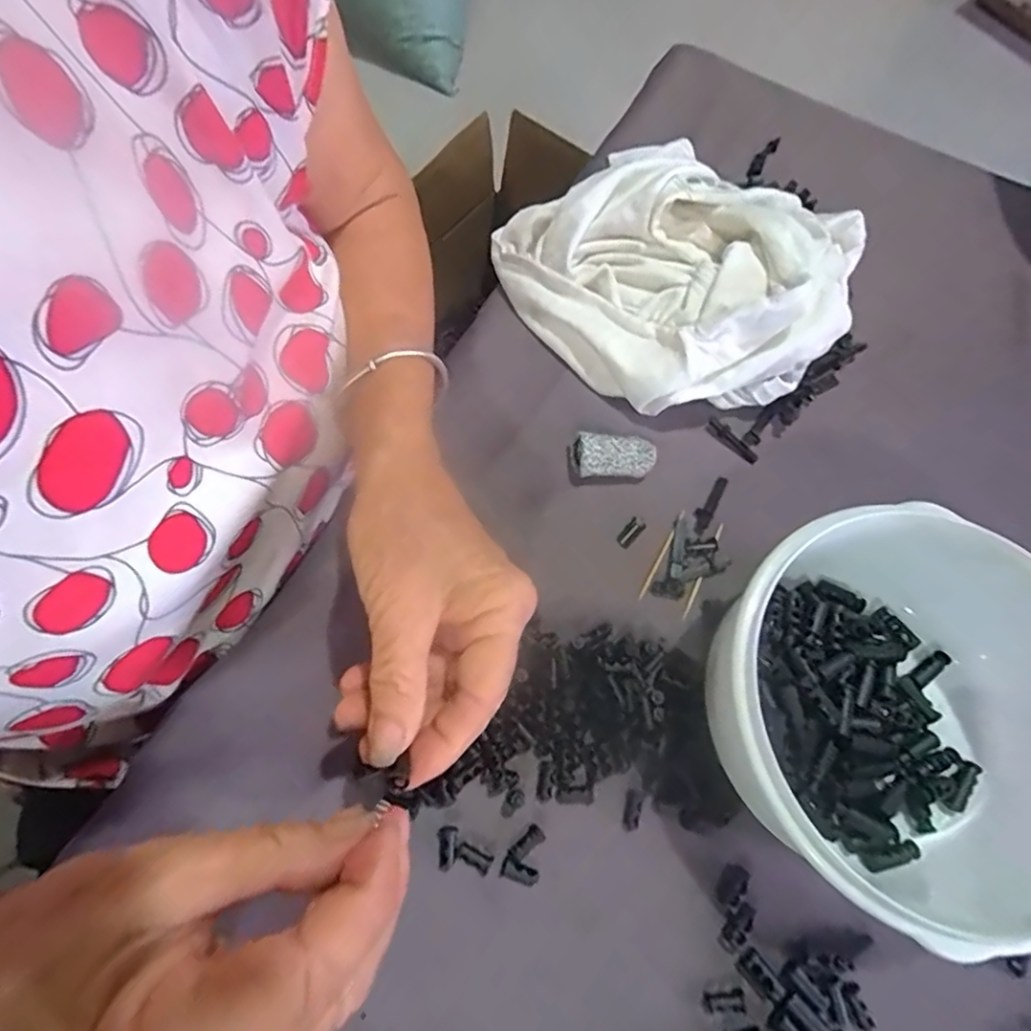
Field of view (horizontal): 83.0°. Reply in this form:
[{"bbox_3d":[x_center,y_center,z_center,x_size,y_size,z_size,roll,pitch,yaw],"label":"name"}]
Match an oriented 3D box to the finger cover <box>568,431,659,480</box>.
[{"bbox_3d":[0.056,-0.033,0.333,0.046,0.018,0.023,-3,68,-3],"label":"finger cover"}]

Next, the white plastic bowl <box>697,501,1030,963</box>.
[{"bbox_3d":[0.162,0.085,0.258,0.149,0.077,0.151,1,68,-2],"label":"white plastic bowl"}]

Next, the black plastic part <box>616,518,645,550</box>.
[{"bbox_3d":[0.064,0.010,0.326,0.009,0.004,0.017,37,71,12],"label":"black plastic part"}]

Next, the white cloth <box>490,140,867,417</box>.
[{"bbox_3d":[0.094,-0.147,0.358,0.155,0.064,0.192,-34,73,-15],"label":"white cloth"}]

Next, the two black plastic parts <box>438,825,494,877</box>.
[{"bbox_3d":[-0.023,0.152,0.265,0.025,0.005,0.018,7,68,1],"label":"two black plastic parts"}]

